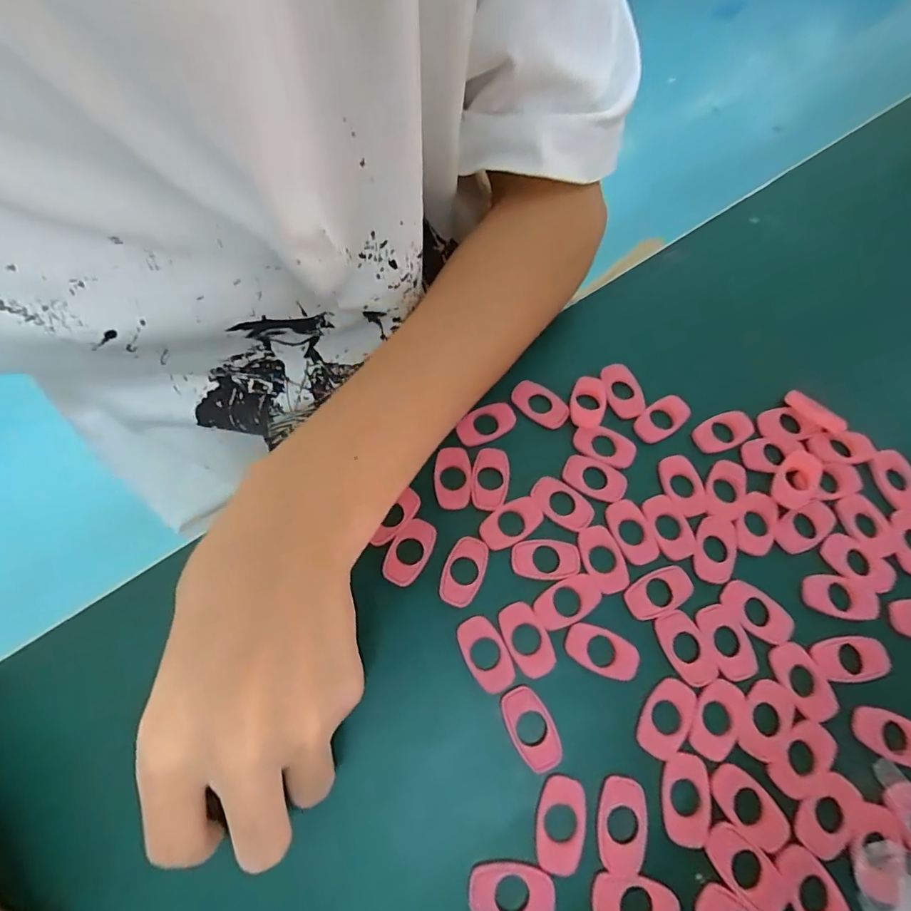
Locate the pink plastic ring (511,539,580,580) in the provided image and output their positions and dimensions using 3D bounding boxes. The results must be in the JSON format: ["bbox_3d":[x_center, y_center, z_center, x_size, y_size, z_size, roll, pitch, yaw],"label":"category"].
[{"bbox_3d":[0.043,0.049,0.235,0.032,0.004,0.018,-1,67,0],"label":"pink plastic ring"}]

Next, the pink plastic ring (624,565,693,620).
[{"bbox_3d":[0.095,0.064,0.230,0.031,0.004,0.018,-22,69,-8],"label":"pink plastic ring"}]

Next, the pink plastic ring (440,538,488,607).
[{"bbox_3d":[0.004,0.054,0.232,0.018,0.004,0.033,17,68,7],"label":"pink plastic ring"}]

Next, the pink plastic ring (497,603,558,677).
[{"bbox_3d":[0.032,0.083,0.222,0.019,0.004,0.032,-26,69,-10],"label":"pink plastic ring"}]

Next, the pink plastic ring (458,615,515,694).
[{"bbox_3d":[0.013,0.088,0.218,0.018,0.004,0.032,-21,69,-8],"label":"pink plastic ring"}]

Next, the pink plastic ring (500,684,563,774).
[{"bbox_3d":[0.032,0.115,0.207,0.018,0.004,0.033,-27,70,-10],"label":"pink plastic ring"}]

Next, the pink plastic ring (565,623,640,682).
[{"bbox_3d":[0.065,0.088,0.220,0.032,0.004,0.018,23,69,10],"label":"pink plastic ring"}]

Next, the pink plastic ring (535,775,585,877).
[{"bbox_3d":[0.042,0.147,0.196,0.019,0.004,0.033,12,68,6],"label":"pink plastic ring"}]

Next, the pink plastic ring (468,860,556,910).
[{"bbox_3d":[0.021,0.167,0.187,0.032,0.004,0.019,1,67,1],"label":"pink plastic ring"}]

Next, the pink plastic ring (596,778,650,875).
[{"bbox_3d":[0.067,0.147,0.196,0.019,0.004,0.032,5,67,3],"label":"pink plastic ring"}]

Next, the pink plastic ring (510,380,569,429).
[{"bbox_3d":[0.046,-0.028,0.269,0.032,0.005,0.018,34,72,14],"label":"pink plastic ring"}]

